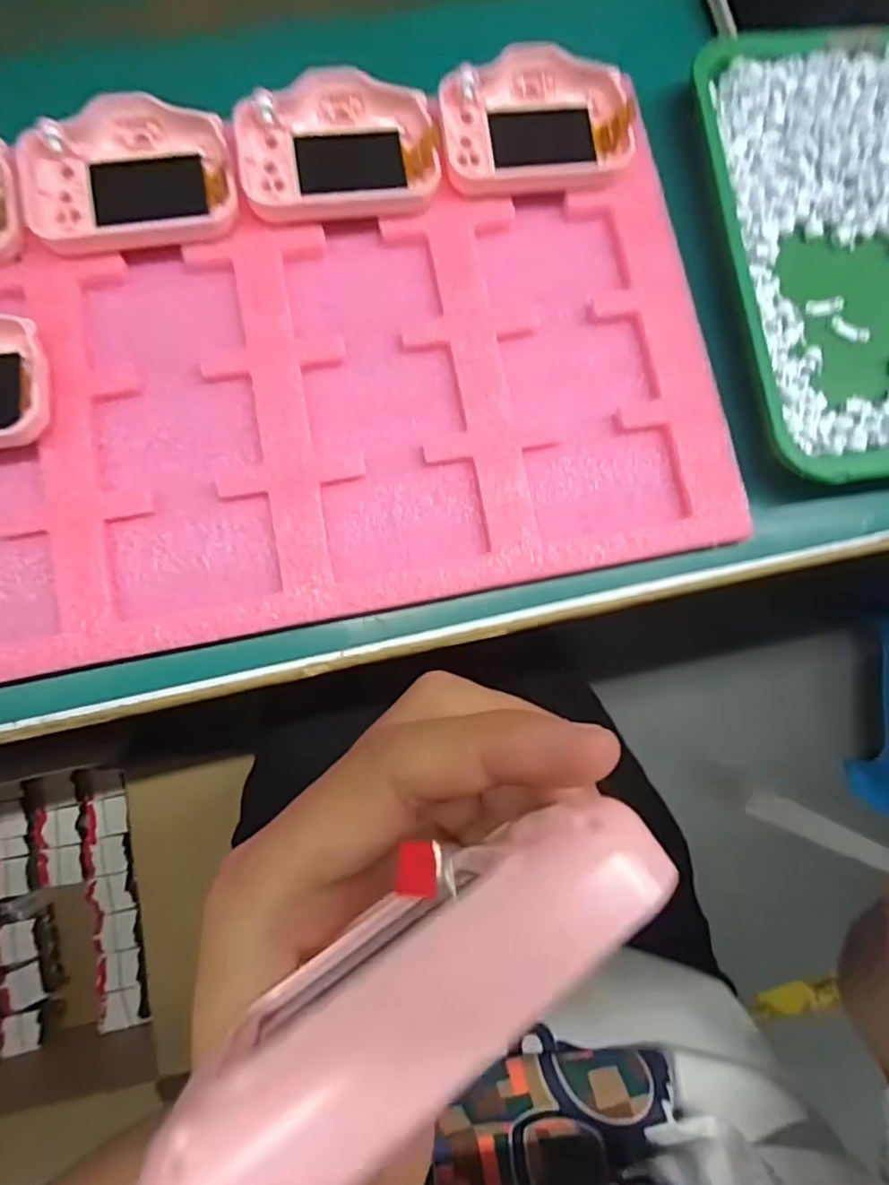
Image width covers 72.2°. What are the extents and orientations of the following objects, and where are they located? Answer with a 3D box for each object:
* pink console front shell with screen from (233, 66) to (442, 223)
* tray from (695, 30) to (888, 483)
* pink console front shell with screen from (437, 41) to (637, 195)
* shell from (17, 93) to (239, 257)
[{"bbox_3d":[-0.047,-0.197,0.267,0.083,0.014,0.059,-12,84,-5],"label":"pink console front shell with screen"},{"bbox_3d":[0.206,-0.159,0.278,0.160,0.018,0.211,-7,84,-4],"label":"tray"},{"bbox_3d":[0.043,-0.214,0.275,0.086,0.014,0.062,-5,84,-4],"label":"pink console front shell with screen"},{"bbox_3d":[-0.133,-0.179,0.258,0.085,0.015,0.058,-11,84,-5],"label":"shell"}]

